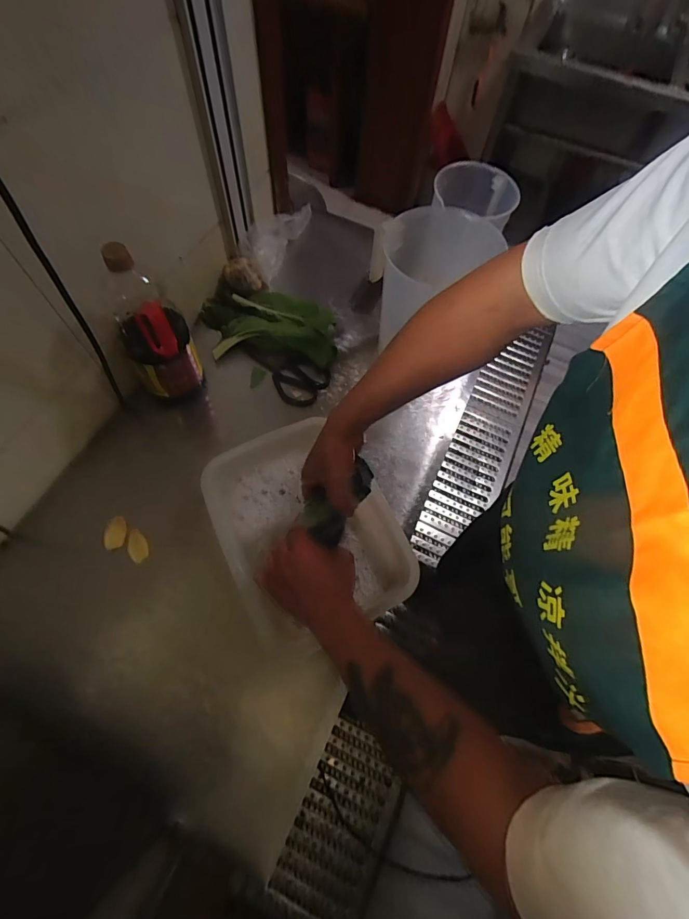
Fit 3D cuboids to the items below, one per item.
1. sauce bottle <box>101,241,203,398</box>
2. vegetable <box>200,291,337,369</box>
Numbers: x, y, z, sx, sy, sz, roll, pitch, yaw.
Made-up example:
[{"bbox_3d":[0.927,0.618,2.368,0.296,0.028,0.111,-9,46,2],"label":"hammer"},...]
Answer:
[{"bbox_3d":[-0.312,-0.208,0.659,0.107,0.287,0.082,-25,69,-14],"label":"sauce bottle"},{"bbox_3d":[-0.161,-0.288,0.845,0.286,0.055,0.185,4,65,-2],"label":"vegetable"}]

